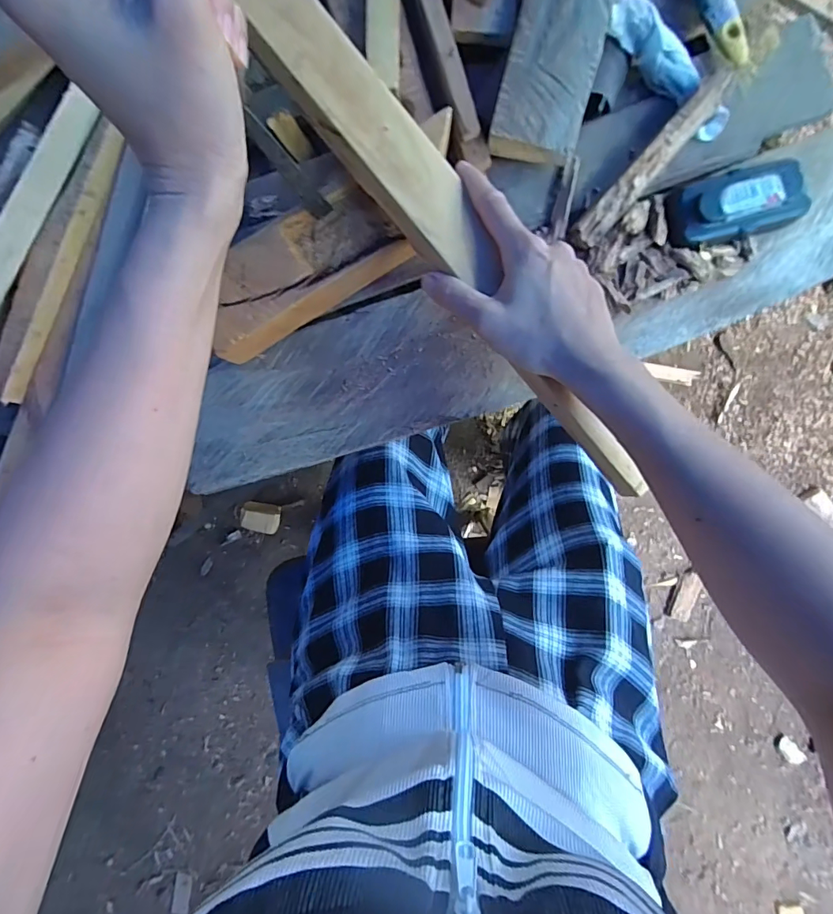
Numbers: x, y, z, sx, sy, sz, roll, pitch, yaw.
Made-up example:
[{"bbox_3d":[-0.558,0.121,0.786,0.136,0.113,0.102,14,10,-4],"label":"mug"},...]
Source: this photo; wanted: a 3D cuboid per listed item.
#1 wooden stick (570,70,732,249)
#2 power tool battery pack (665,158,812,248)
[{"bbox_3d":[0.183,-0.228,0.355,0.022,0.027,0.149,43,92,1],"label":"wooden stick"},{"bbox_3d":[0.256,-0.203,0.363,0.104,0.026,0.049,-14,90,3],"label":"power tool battery pack"}]

